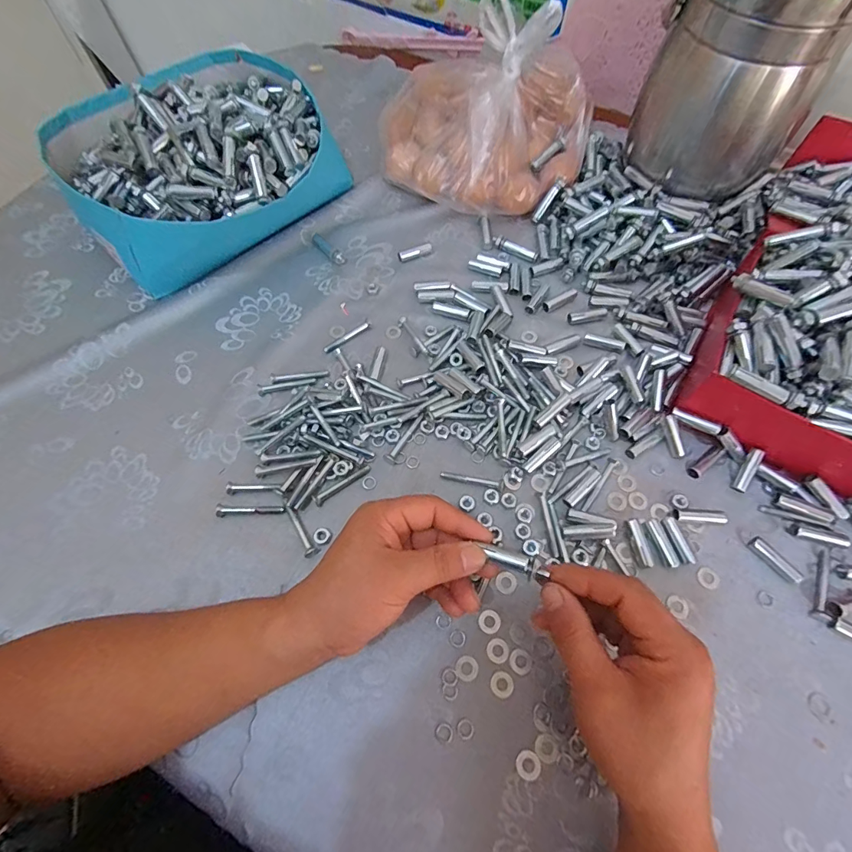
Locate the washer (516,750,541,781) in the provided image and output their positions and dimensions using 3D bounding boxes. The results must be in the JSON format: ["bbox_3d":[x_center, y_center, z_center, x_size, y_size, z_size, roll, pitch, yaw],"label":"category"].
[{"bbox_3d":[0.069,0.231,0.297,0.017,0.004,0.016,0,64,0],"label":"washer"}]

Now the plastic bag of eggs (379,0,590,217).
[{"bbox_3d":[0.067,-0.363,0.493,0.219,0.156,0.192,38,71,17],"label":"plastic bag of eggs"}]

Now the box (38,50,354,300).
[{"bbox_3d":[-0.259,-0.308,0.498,0.278,0.112,0.288,-36,69,-15],"label":"box"}]

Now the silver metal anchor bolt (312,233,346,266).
[{"bbox_3d":[-0.111,-0.204,0.505,0.016,0.009,0.052,-38,70,-16],"label":"silver metal anchor bolt"}]

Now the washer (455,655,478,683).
[{"bbox_3d":[0.030,0.178,0.321,0.016,0.004,0.016,0,64,0],"label":"washer"}]

